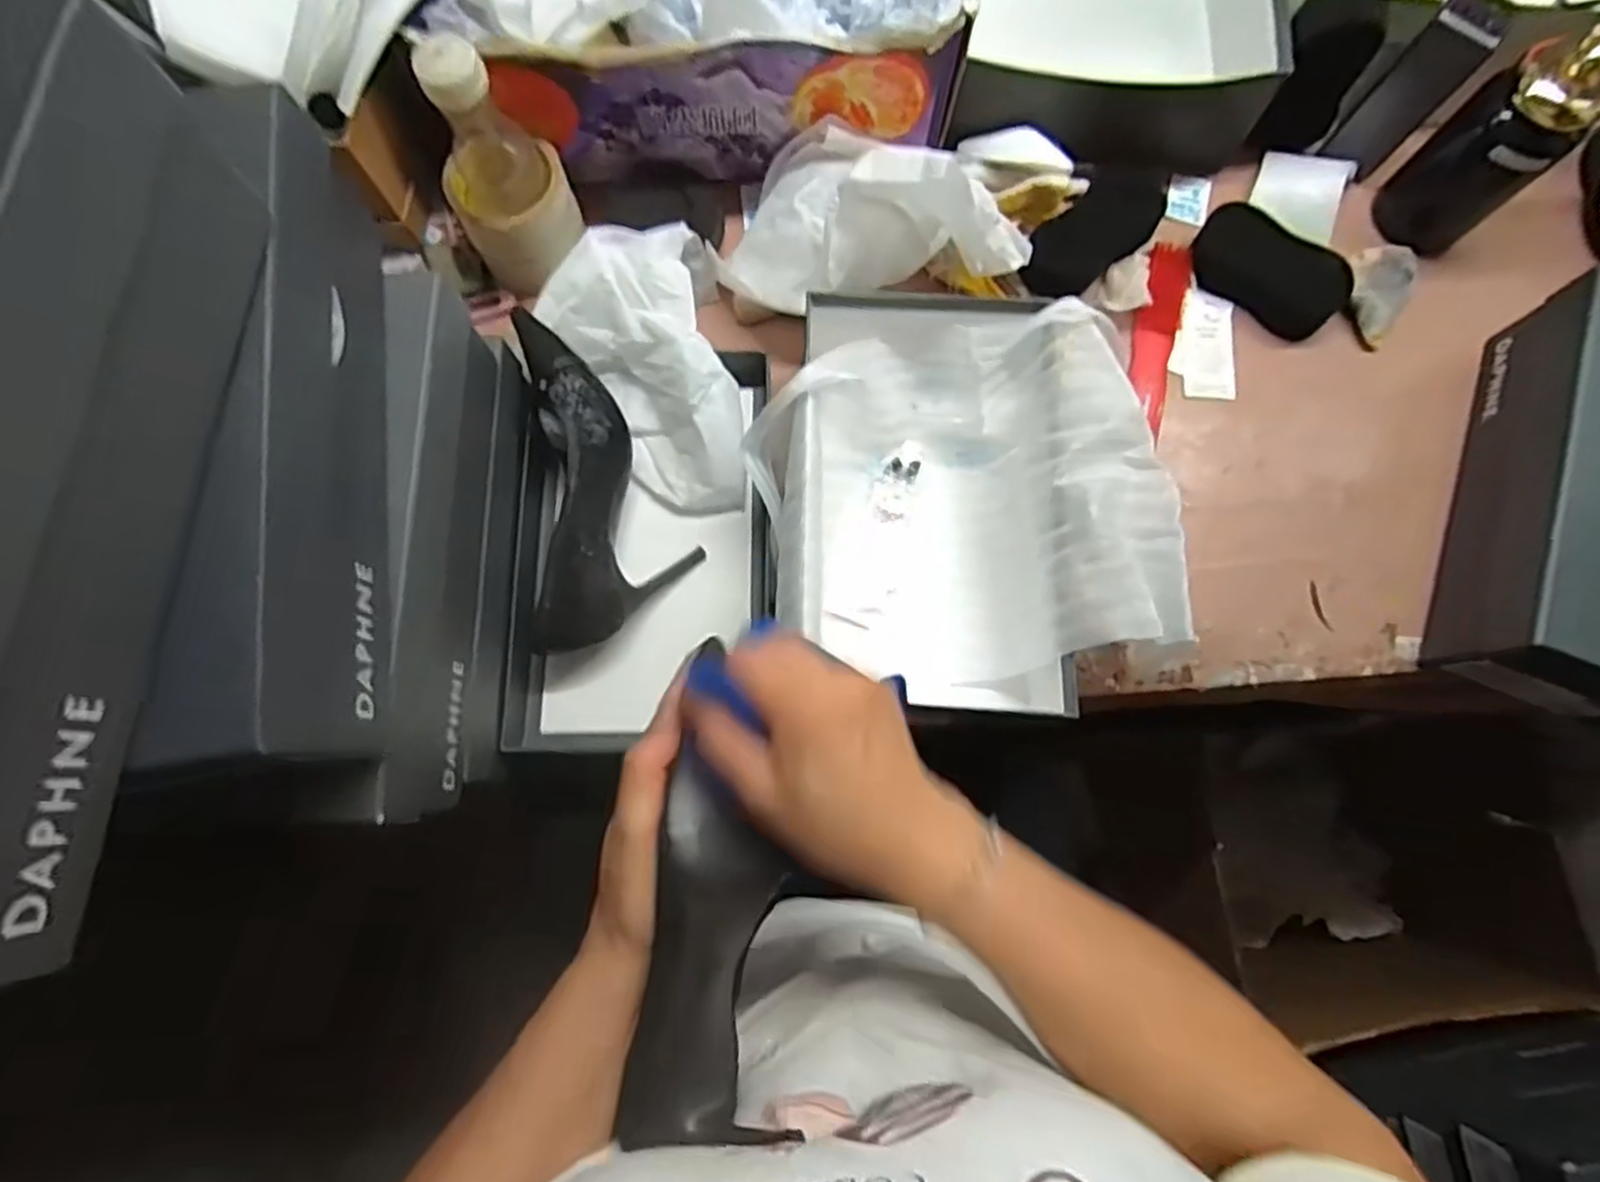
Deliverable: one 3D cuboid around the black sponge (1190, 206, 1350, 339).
[{"bbox_3d":[0.386,-0.264,0.619,0.125,0.034,0.061,29,79,5],"label":"black sponge"}]

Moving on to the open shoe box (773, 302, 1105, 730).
[{"bbox_3d":[0.096,-0.062,0.530,0.213,0.096,0.280,6,78,0],"label":"open shoe box"}]

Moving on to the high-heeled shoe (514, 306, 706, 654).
[{"bbox_3d":[-0.138,-0.082,0.543,0.110,0.072,0.240,-6,78,-2],"label":"high-heeled shoe"}]

